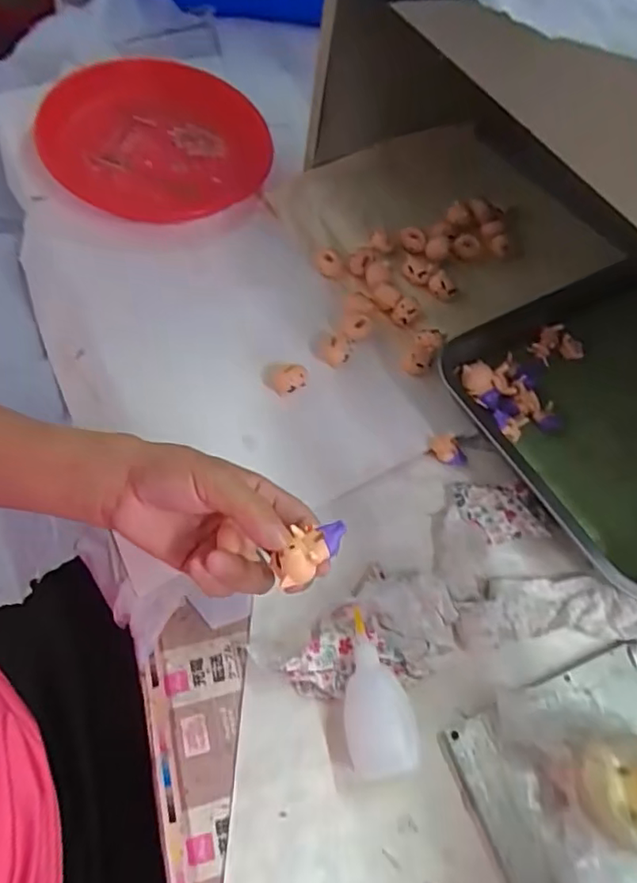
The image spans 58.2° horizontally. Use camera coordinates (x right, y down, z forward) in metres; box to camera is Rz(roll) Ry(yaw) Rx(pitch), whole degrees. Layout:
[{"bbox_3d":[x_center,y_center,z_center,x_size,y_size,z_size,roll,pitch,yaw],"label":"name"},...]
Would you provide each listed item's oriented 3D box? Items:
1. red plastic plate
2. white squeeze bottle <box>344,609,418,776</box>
[{"bbox_3d":[-0.189,-0.358,0.667,0.246,0.034,0.268,-13,72,-11],"label":"red plastic plate"},{"bbox_3d":[0.037,0.172,0.391,0.044,0.033,0.098,-5,63,-8],"label":"white squeeze bottle"}]

